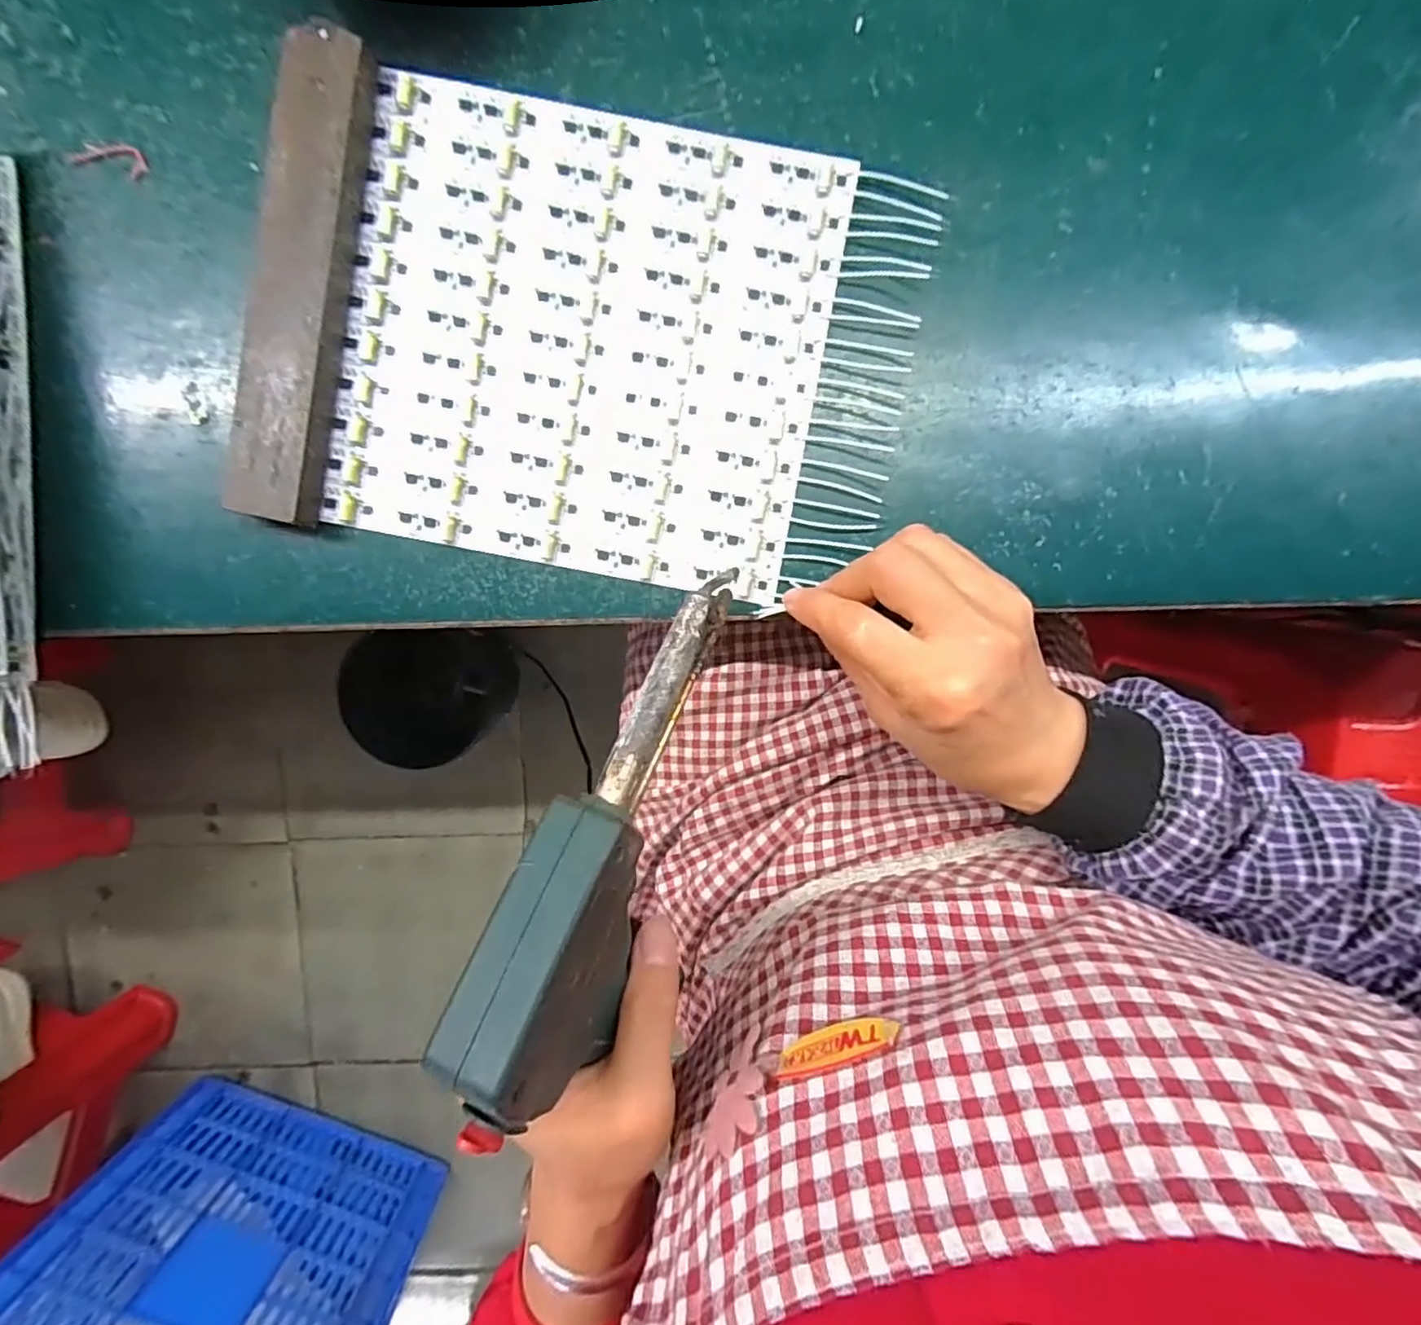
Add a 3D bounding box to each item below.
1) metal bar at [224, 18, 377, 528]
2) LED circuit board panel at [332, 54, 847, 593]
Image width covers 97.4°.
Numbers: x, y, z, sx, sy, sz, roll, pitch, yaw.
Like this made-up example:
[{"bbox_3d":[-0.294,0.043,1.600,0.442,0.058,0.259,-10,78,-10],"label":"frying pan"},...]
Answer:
[{"bbox_3d":[-0.178,-0.162,0.270,0.035,0.021,0.196,12,94,0],"label":"metal bar"},{"bbox_3d":[-0.055,-0.143,0.280,0.211,0.005,0.192,12,94,0],"label":"LED circuit board panel"}]

